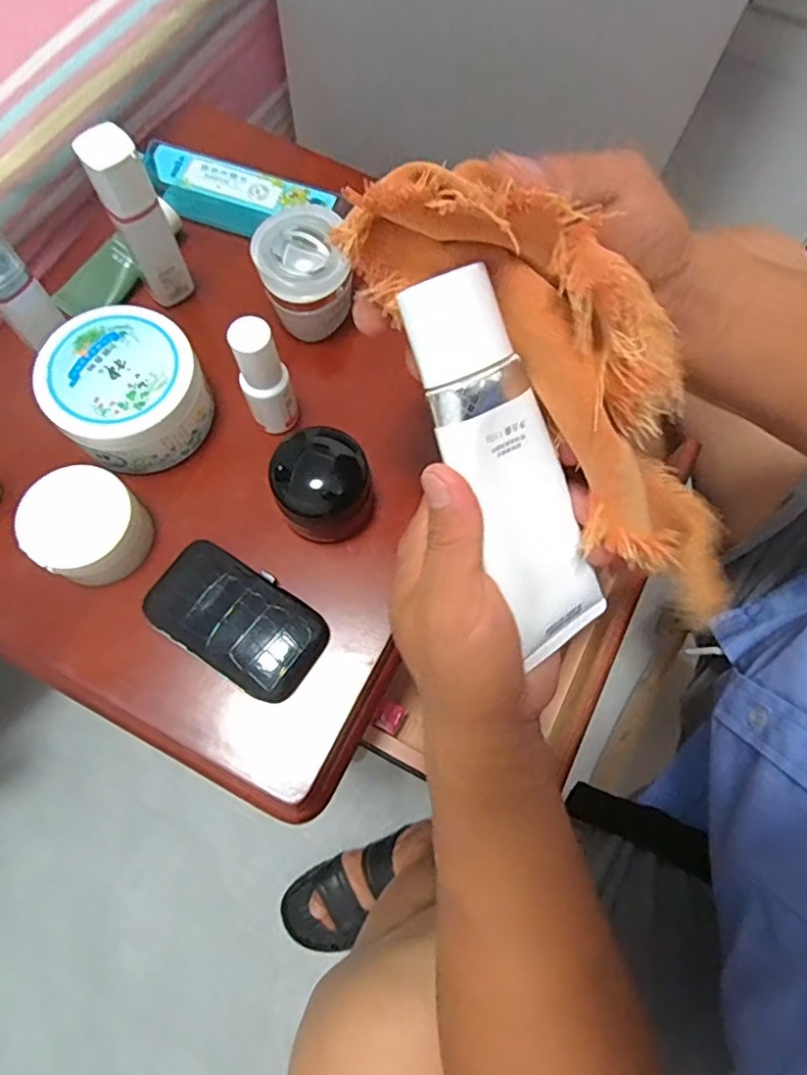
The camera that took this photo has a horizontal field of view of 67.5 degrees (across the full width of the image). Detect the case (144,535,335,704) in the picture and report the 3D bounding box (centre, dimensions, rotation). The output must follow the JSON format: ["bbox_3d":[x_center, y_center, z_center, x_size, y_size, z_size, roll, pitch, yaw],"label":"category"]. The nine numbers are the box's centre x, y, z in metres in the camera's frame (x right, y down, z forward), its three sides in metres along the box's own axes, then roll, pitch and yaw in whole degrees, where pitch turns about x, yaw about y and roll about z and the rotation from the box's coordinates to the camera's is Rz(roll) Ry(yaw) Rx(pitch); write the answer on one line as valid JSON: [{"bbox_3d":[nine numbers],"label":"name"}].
[{"bbox_3d":[-0.103,0.050,0.374,0.107,0.018,0.062,32,74,8],"label":"case"}]

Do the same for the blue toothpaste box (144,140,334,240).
[{"bbox_3d":[-0.127,-0.262,0.465,0.148,0.034,0.036,15,72,3],"label":"blue toothpaste box"}]

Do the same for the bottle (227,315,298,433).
[{"bbox_3d":[-0.088,-0.100,0.384,0.028,0.089,0.025,-19,73,-8],"label":"bottle"}]

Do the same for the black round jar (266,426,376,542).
[{"bbox_3d":[-0.053,-0.034,0.391,0.059,0.045,0.064,0,72,-1],"label":"black round jar"}]

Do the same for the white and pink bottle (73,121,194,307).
[{"bbox_3d":[-0.173,-0.207,0.400,0.032,0.116,0.029,-26,75,-10],"label":"white and pink bottle"}]

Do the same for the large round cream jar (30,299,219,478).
[{"bbox_3d":[-0.178,-0.093,0.402,0.092,0.064,0.091,0,72,-1],"label":"large round cream jar"}]

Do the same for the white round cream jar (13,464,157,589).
[{"bbox_3d":[-0.194,-0.007,0.371,0.063,0.036,0.063,0,72,-1],"label":"white round cream jar"}]

